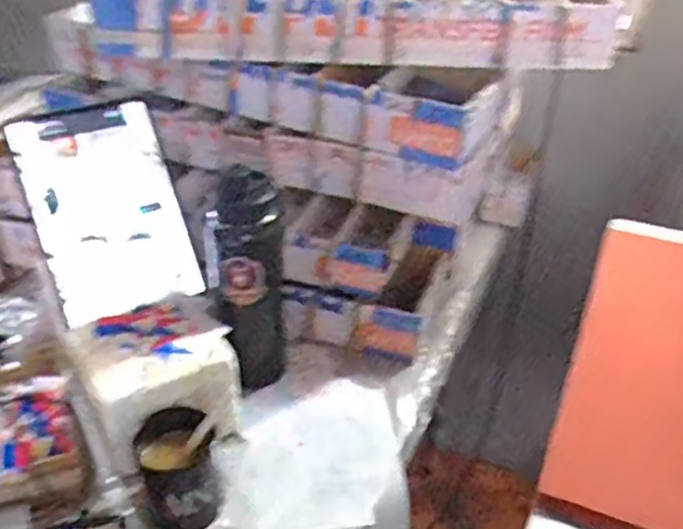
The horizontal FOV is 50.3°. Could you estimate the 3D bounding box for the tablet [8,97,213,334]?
[{"bbox_3d":[-0.269,-0.066,0.836,0.157,0.234,0.017,-19,1,-26],"label":"tablet"}]

